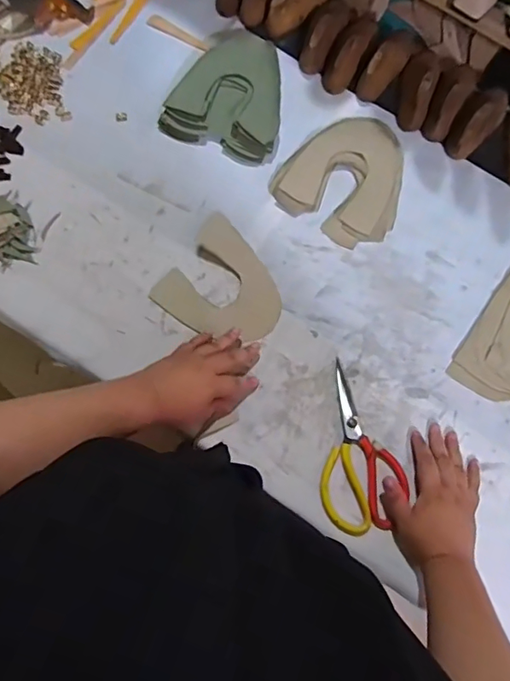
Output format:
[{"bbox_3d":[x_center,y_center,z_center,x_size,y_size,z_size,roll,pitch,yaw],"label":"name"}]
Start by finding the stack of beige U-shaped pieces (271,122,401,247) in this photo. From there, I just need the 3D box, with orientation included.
[{"bbox_3d":[0.137,-0.236,0.729,0.170,0.018,0.180,33,78,8],"label":"stack of beige U-shaped pieces"}]

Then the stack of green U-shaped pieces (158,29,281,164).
[{"bbox_3d":[-0.034,-0.372,0.752,0.163,0.033,0.187,17,77,4],"label":"stack of green U-shaped pieces"}]

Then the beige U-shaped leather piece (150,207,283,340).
[{"bbox_3d":[-0.038,-0.072,0.695,0.158,0.016,0.147,37,79,8],"label":"beige U-shaped leather piece"}]

